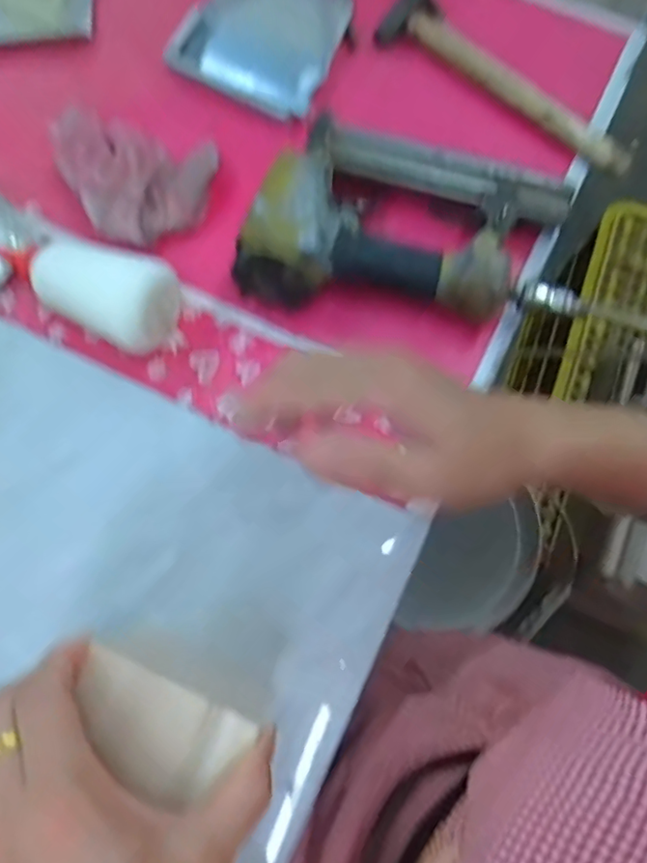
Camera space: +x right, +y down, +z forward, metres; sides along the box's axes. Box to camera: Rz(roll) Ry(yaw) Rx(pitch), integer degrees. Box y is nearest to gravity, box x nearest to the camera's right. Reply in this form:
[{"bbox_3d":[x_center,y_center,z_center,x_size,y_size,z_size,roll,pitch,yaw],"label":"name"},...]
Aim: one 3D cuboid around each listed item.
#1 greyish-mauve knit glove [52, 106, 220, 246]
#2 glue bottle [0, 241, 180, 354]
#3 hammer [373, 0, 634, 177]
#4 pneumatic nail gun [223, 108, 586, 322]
[{"bbox_3d":[-0.164,-0.205,0.462,0.146,0.036,0.100,15,76,1],"label":"greyish-mauve knit glove"},{"bbox_3d":[-0.182,-0.114,0.440,0.162,0.062,0.062,25,75,19],"label":"glue bottle"},{"bbox_3d":[0.164,-0.307,0.508,0.246,0.030,0.072,39,78,7],"label":"hammer"},{"bbox_3d":[0.061,-0.151,0.443,0.211,0.057,0.166,19,76,3],"label":"pneumatic nail gun"}]

